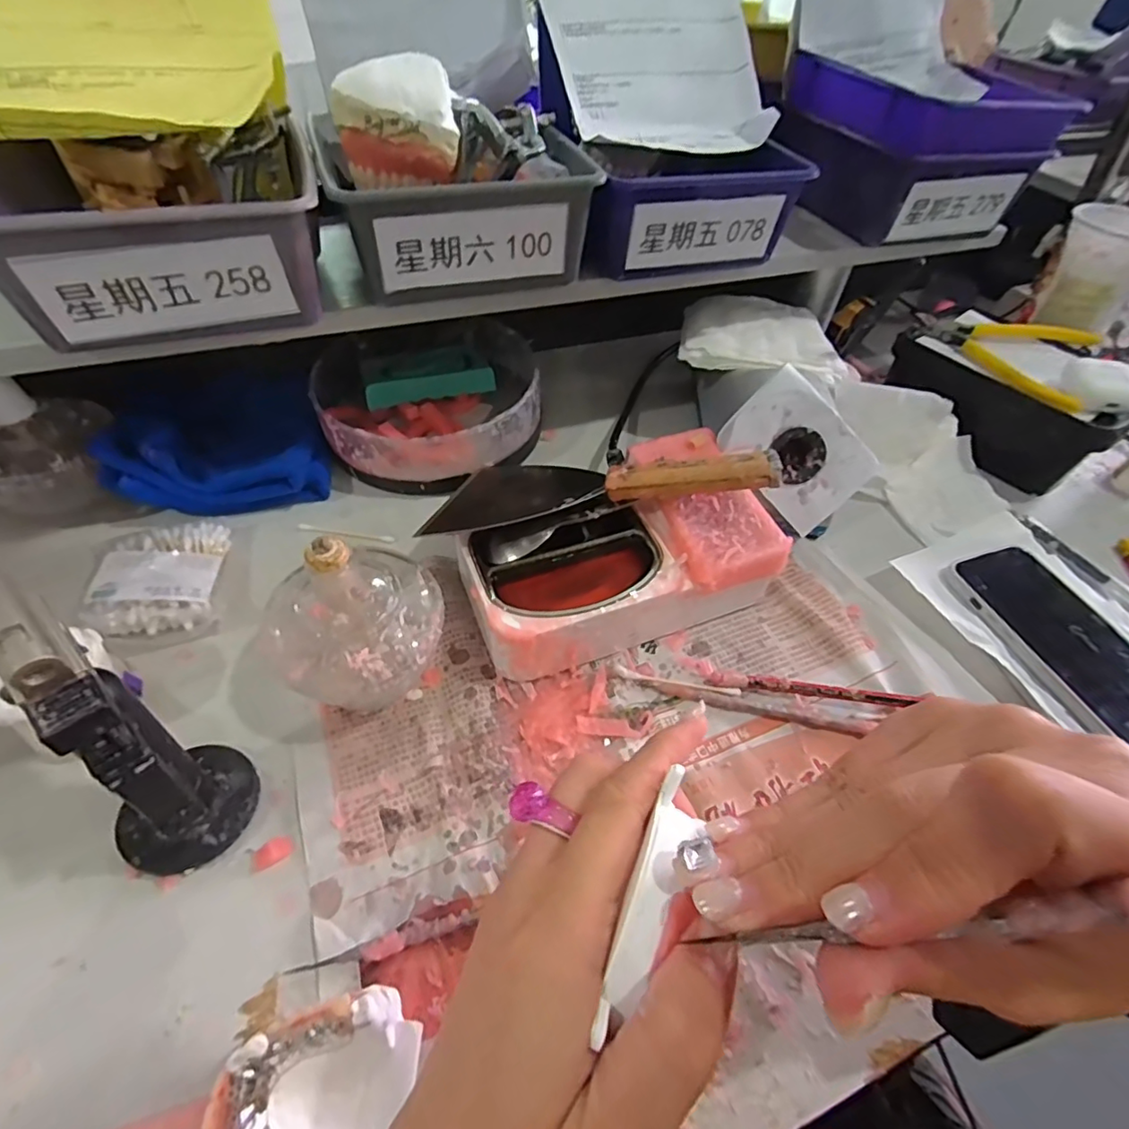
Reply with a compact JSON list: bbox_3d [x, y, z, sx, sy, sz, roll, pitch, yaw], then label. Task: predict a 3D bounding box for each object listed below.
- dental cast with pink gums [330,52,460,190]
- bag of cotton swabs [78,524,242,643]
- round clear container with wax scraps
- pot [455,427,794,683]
[{"bbox_3d":[-0.091,-0.239,0.302,0.059,0.050,0.033,-18,55,-18],"label":"dental cast with pink gums"},{"bbox_3d":[-0.251,0.007,0.350,0.069,0.027,0.087,-12,53,-14],"label":"bag of cotton swabs"},{"bbox_3d":[-0.112,-0.143,0.464,0.175,0.050,0.192,2,51,-3],"label":"round clear container with wax scraps"},{"bbox_3d":[0.033,-0.008,0.360,0.197,0.065,0.117,-15,54,-16],"label":"pot"}]

